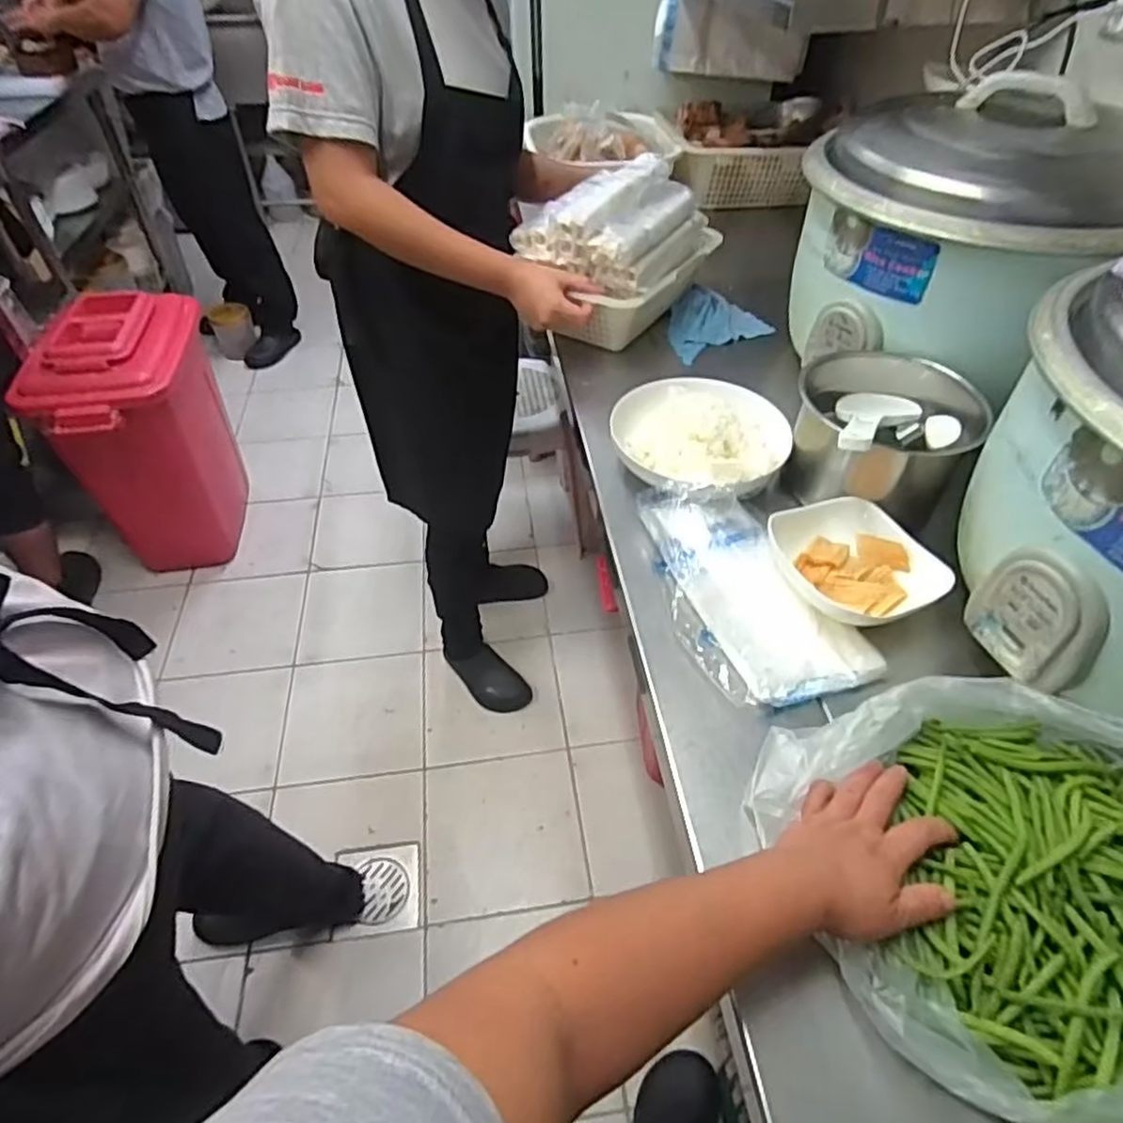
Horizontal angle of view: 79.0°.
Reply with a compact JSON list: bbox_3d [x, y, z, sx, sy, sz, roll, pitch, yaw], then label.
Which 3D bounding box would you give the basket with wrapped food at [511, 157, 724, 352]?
[{"bbox_3d":[0.103,-0.461,1.010,0.189,0.178,0.279,33,54,27],"label":"basket with wrapped food"}]

